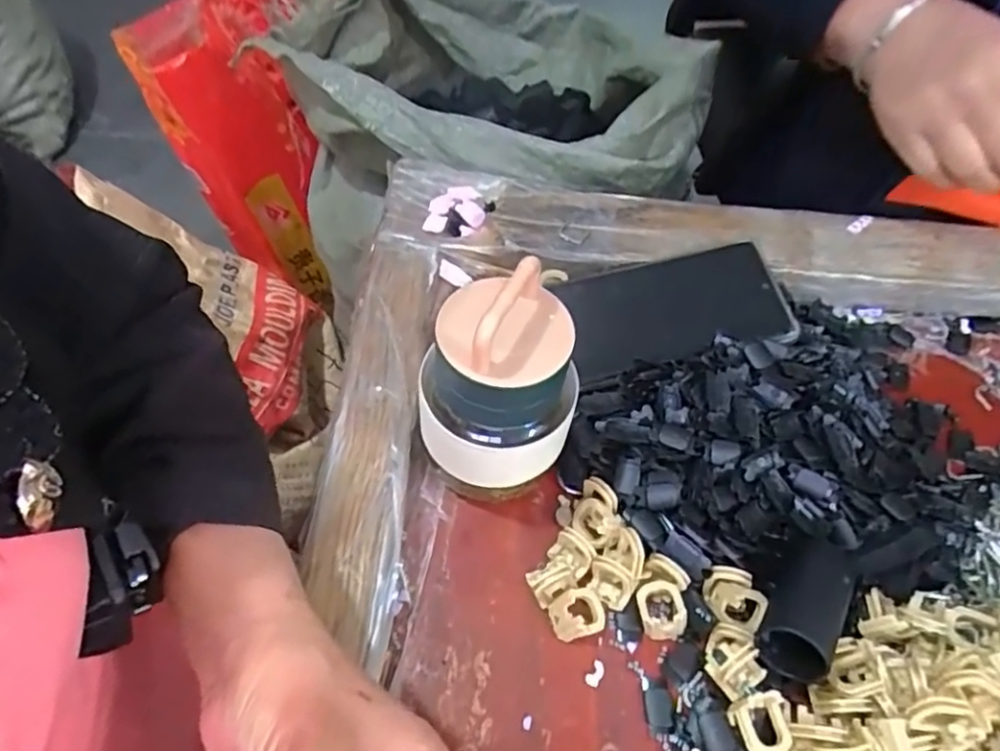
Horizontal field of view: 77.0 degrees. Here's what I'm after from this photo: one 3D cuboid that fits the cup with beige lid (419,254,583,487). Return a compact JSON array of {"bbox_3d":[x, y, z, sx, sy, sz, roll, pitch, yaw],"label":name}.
[{"bbox_3d":[-0.001,0.002,0.294,0.072,0.110,0.062,17,55,9],"label":"cup with beige lid"}]

